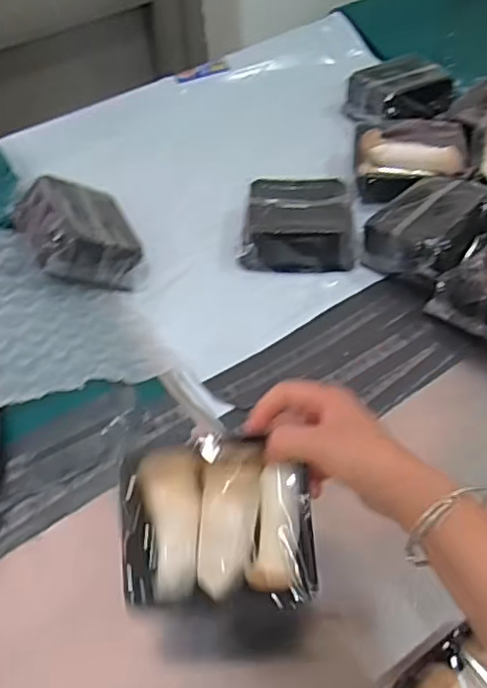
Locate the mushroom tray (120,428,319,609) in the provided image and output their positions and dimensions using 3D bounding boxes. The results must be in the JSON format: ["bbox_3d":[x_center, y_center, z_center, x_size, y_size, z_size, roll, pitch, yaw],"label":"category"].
[{"bbox_3d":[-0.019,0.129,0.471,0.138,0.043,0.119,-3,85,6],"label":"mushroom tray"}]

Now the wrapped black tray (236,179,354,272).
[{"bbox_3d":[0.068,-0.146,0.760,0.136,0.058,0.109,2,51,4],"label":"wrapped black tray"}]

